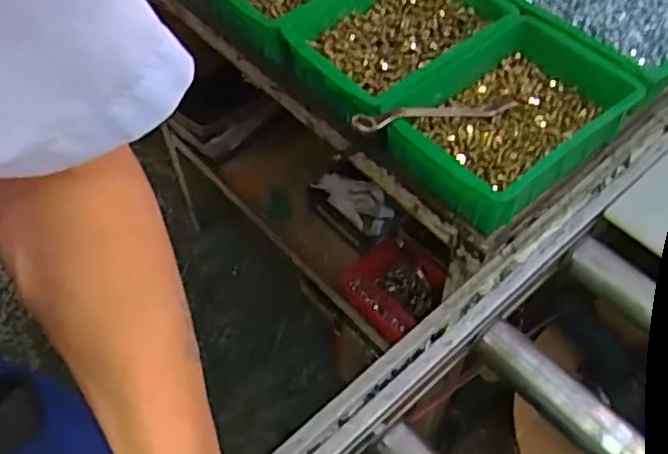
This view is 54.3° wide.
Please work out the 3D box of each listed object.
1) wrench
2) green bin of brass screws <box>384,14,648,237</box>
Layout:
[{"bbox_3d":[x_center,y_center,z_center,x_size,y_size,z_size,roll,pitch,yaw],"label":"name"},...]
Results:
[{"bbox_3d":[0.117,-0.126,0.723,0.217,0.022,0.018,-11,56,-29],"label":"wrench"},{"bbox_3d":[0.193,-0.124,0.725,0.246,0.068,0.179,-36,61,-20],"label":"green bin of brass screws"}]

